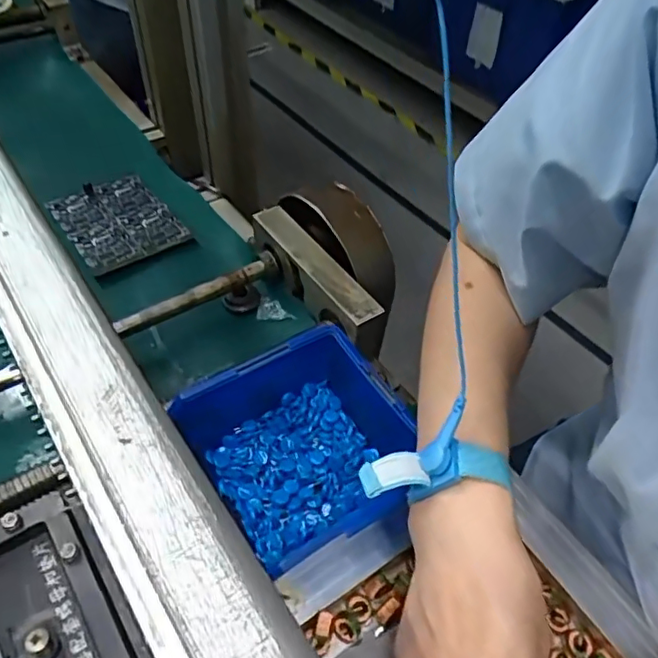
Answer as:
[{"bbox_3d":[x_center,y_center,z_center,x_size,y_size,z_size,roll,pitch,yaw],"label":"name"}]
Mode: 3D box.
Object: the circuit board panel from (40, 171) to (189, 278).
[{"bbox_3d":[-0.193,-0.099,0.518,0.090,0.010,0.119,-28,57,-28],"label":"circuit board panel"}]

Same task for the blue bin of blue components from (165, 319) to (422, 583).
[{"bbox_3d":[-0.013,0.073,0.360,0.125,0.064,0.115,-26,56,-27],"label":"blue bin of blue components"}]

